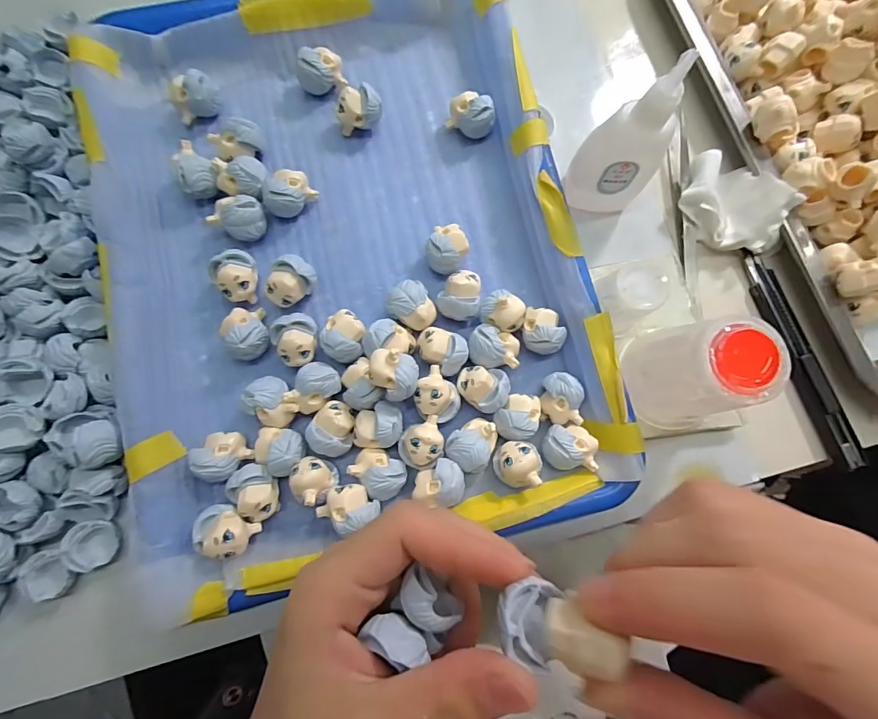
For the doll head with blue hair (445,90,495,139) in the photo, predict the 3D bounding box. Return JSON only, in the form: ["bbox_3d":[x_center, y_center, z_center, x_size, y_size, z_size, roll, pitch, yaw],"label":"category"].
[{"bbox_3d":[0.020,-0.149,0.252,0.027,0.021,0.019,26,82,2],"label":"doll head with blue hair"}]

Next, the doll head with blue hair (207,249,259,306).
[{"bbox_3d":[-0.111,-0.047,0.232,0.023,0.024,0.025,-40,85,-6],"label":"doll head with blue hair"}]

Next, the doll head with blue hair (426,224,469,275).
[{"bbox_3d":[0.005,-0.063,0.238,0.021,0.023,0.028,30,82,3],"label":"doll head with blue hair"}]

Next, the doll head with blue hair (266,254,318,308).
[{"bbox_3d":[-0.083,-0.043,0.231,0.020,0.023,0.027,41,83,4],"label":"doll head with blue hair"}]

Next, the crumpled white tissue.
[{"bbox_3d":[0.178,-0.095,0.248,0.056,0.029,0.051,21,82,2],"label":"crumpled white tissue"}]

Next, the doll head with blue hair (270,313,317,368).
[{"bbox_3d":[-0.079,-0.011,0.227,0.023,0.023,0.028,7,82,0],"label":"doll head with blue hair"}]

